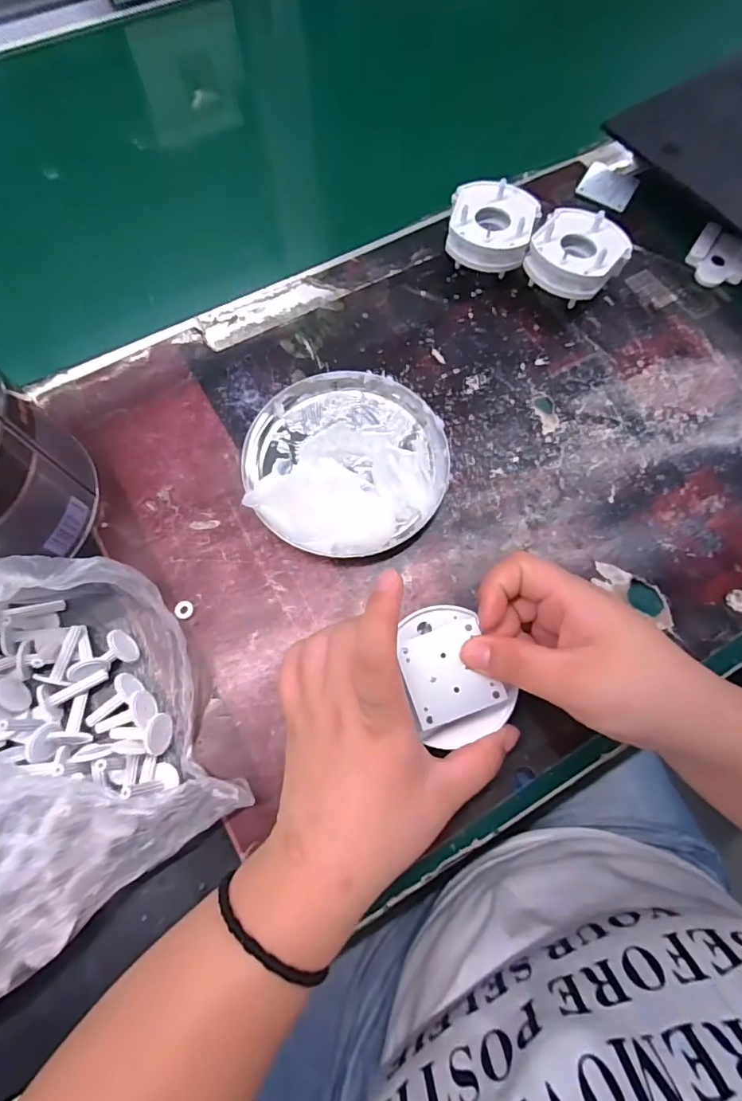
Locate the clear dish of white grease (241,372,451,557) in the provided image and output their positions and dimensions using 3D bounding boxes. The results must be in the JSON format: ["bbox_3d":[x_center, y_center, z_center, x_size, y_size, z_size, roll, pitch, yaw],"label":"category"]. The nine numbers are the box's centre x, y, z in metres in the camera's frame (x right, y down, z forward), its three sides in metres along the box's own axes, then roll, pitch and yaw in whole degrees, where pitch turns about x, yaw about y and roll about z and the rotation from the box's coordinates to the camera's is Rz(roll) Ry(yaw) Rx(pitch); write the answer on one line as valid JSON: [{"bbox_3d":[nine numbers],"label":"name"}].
[{"bbox_3d":[-0.016,-0.060,0.311,0.129,0.023,0.125,0,71,-1],"label":"clear dish of white grease"}]

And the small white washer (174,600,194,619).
[{"bbox_3d":[-0.110,0.035,0.288,0.009,0.005,0.010,-11,71,-5],"label":"small white washer"}]

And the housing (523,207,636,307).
[{"bbox_3d":[0.147,-0.209,0.355,0.063,0.038,0.063,0,71,-1],"label":"housing"}]

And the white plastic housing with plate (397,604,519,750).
[{"bbox_3d":[0.040,0.060,0.246,0.048,0.021,0.067,-23,73,-9],"label":"white plastic housing with plate"}]

